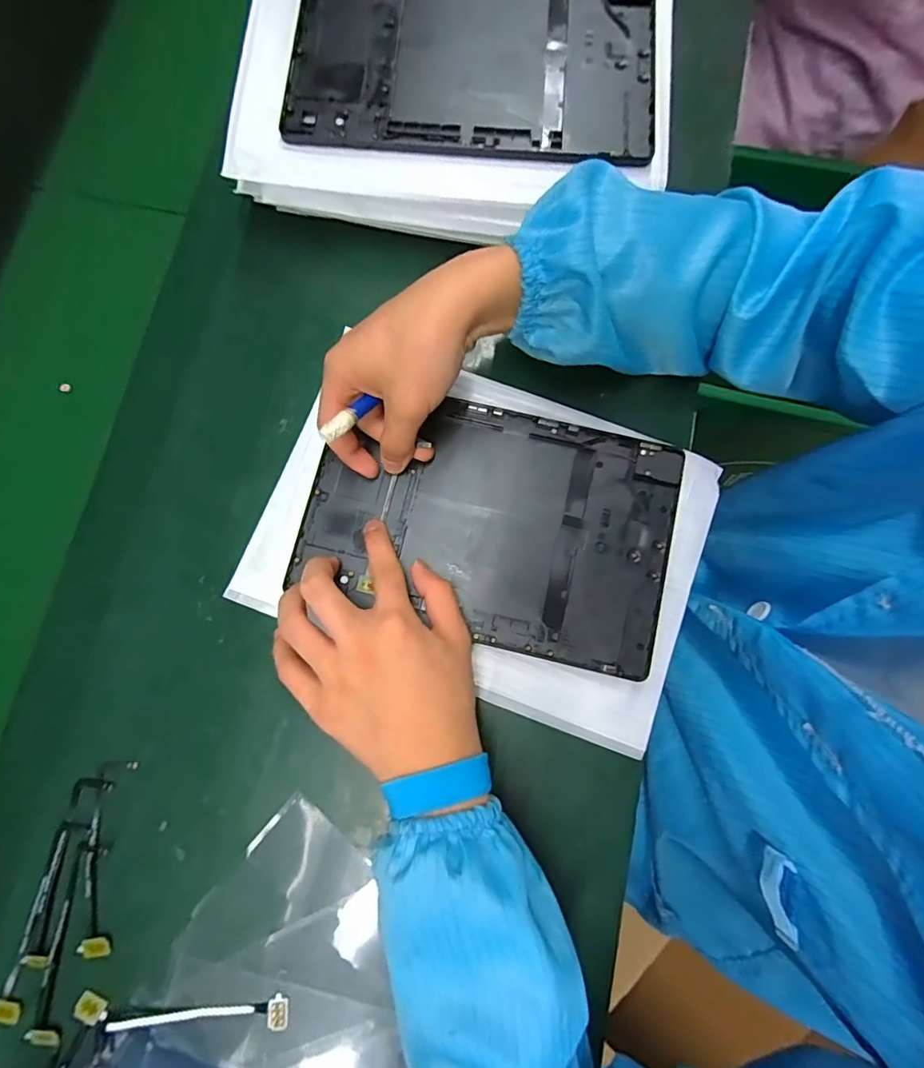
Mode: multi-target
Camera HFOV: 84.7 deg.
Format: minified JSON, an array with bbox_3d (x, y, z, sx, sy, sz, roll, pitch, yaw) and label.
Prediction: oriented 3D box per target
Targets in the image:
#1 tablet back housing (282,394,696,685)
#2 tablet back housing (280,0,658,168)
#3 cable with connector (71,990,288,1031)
[{"bbox_3d":[0.018,-0.009,0.335,0.235,0.006,0.152,14,80,2],"label":"tablet back housing"},{"bbox_3d":[0.008,-0.318,0.338,0.235,0.014,0.156,5,80,1],"label":"tablet back housing"},{"bbox_3d":[-0.159,0.271,0.287,0.117,0.005,0.016,2,80,0],"label":"cable with connector"}]

